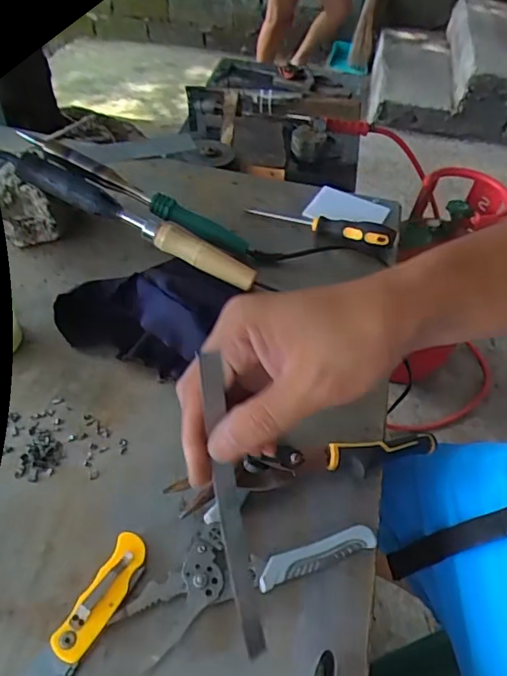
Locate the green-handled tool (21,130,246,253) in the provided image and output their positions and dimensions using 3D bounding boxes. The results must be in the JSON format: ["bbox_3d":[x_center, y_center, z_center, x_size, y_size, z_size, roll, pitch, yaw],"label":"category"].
[{"bbox_3d":[-0.141,-0.178,0.618,0.296,0.025,0.020,28,51,-2],"label":"green-handled tool"}]

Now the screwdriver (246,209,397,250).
[{"bbox_3d":[0.086,-0.149,0.660,0.190,0.029,0.035,22,51,14],"label":"screwdriver"}]

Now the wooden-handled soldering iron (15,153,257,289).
[{"bbox_3d":[-0.132,-0.133,0.581,0.291,0.024,0.032,26,51,-1],"label":"wooden-handled soldering iron"}]

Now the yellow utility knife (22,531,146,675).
[{"bbox_3d":[-0.122,0.205,0.357,0.029,0.016,0.142,24,52,16],"label":"yellow utility knife"}]

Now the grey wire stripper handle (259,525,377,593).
[{"bbox_3d":[0.050,0.170,0.400,0.098,0.017,0.019,-15,52,-16],"label":"grey wire stripper handle"}]

